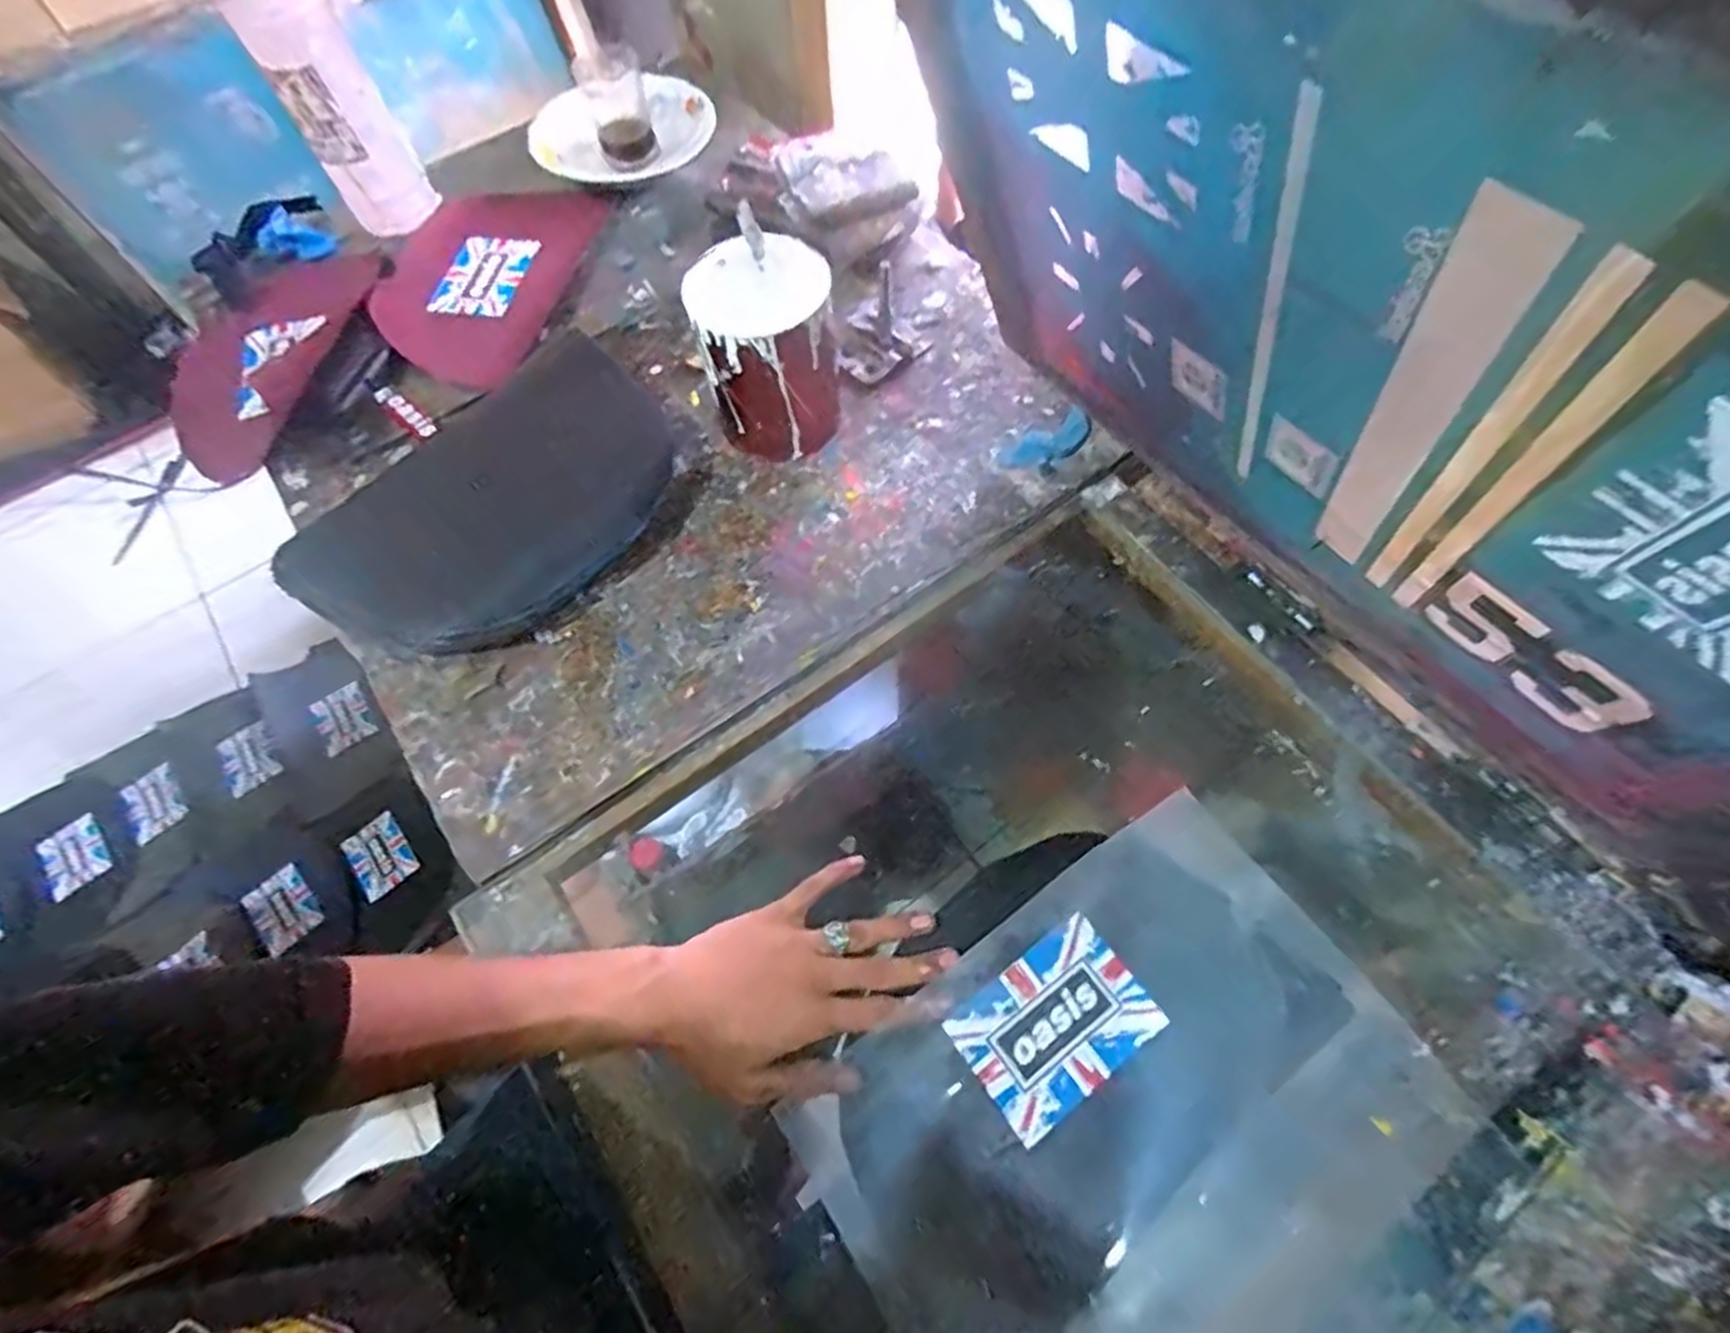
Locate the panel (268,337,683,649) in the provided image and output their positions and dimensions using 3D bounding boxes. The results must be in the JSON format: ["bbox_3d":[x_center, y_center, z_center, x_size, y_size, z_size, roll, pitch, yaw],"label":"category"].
[{"bbox_3d":[-0.295,-0.134,0.627,0.203,0.031,0.309,38,70,19],"label":"panel"}]

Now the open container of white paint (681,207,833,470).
[{"bbox_3d":[-0.078,-0.251,0.622,0.105,0.135,0.106,-14,63,-5],"label":"open container of white paint"}]

